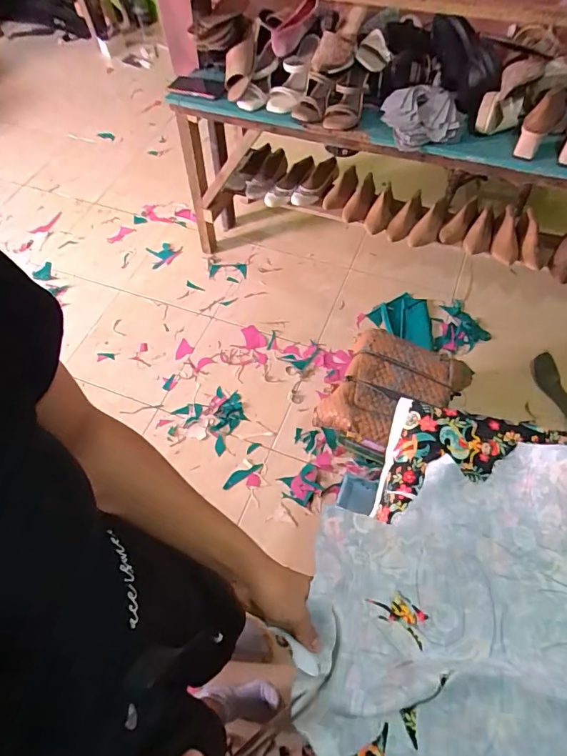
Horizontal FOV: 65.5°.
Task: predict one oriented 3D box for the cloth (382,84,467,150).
[{"bbox_3d":[0.346,-0.651,1.100,0.193,0.078,0.155,-1,59,2],"label":"cloth"}]

